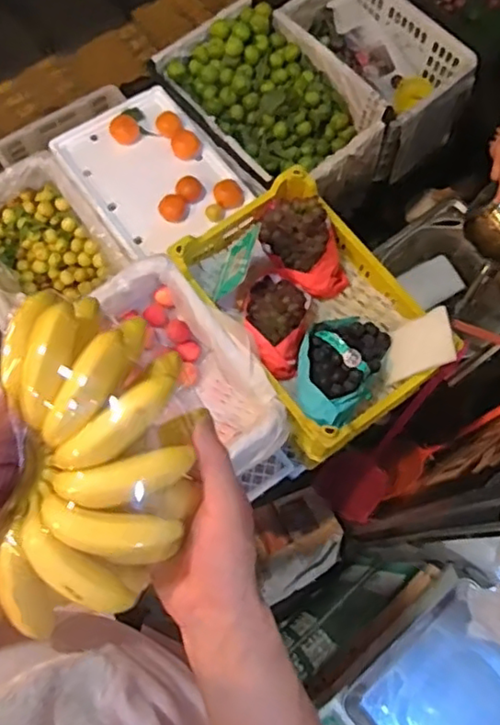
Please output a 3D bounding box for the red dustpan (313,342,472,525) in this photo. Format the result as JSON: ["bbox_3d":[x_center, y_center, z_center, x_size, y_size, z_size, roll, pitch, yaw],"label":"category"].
[{"bbox_3d":[0.317,0.159,1.387,0.151,0.077,0.468,35,114,9],"label":"red dustpan"}]

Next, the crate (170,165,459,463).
[{"bbox_3d":[0.109,-0.103,1.119,0.312,0.126,0.467,-35,77,-11],"label":"crate"}]

